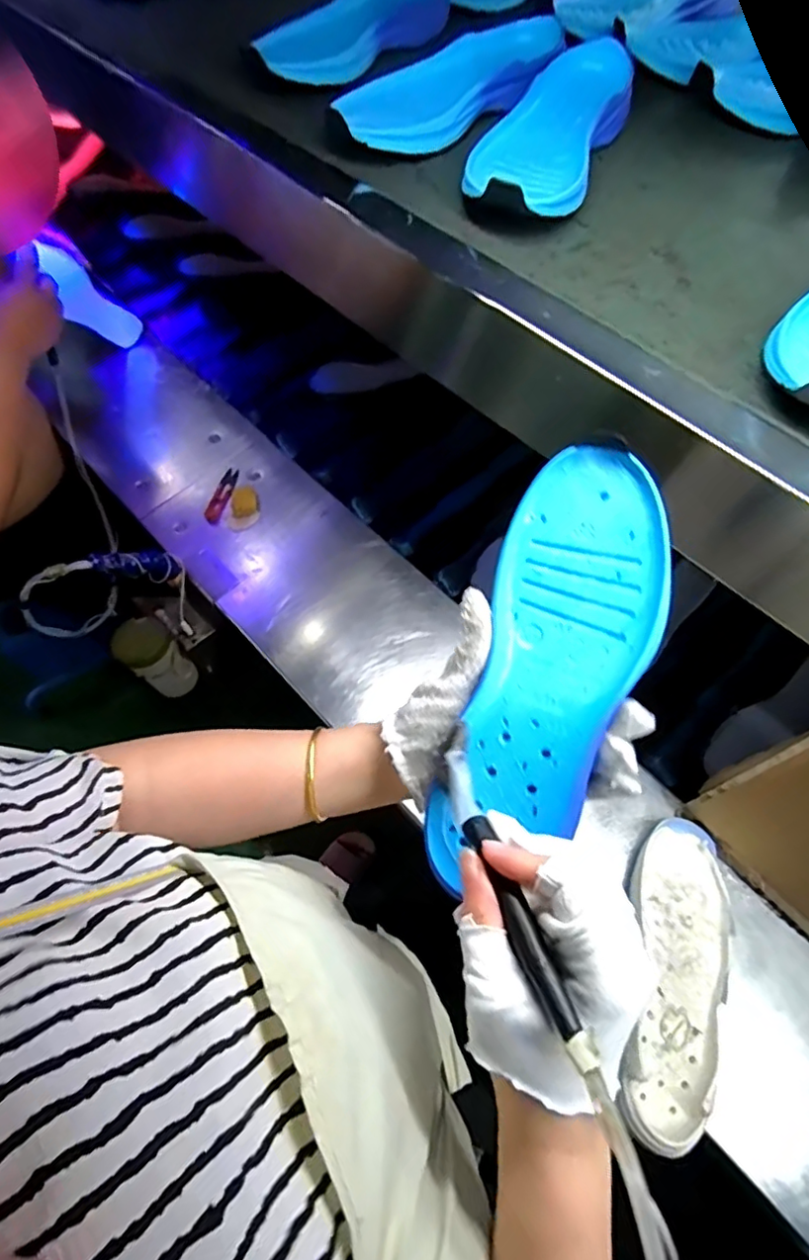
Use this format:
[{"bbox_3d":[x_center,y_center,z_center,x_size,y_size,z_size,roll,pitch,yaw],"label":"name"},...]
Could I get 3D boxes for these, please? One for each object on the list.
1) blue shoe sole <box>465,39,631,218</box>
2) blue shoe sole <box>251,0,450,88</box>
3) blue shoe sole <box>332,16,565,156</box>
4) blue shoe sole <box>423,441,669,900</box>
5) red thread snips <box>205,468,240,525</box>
[{"bbox_3d":[0.126,-0.429,0.494,0.102,0.041,0.275,21,64,10],"label":"blue shoe sole"},{"bbox_3d":[-0.045,-0.626,0.593,0.082,0.043,0.239,34,67,16],"label":"blue shoe sole"},{"bbox_3d":[0.048,-0.500,0.533,0.255,0.034,0.097,-31,67,-16],"label":"blue shoe sole"},{"bbox_3d":[0.086,0.019,0.331,0.091,0.025,0.247,18,86,10],"label":"blue shoe sole"},{"bbox_3d":[-0.276,-0.204,0.872,0.028,0.008,0.099,15,63,7],"label":"red thread snips"}]

